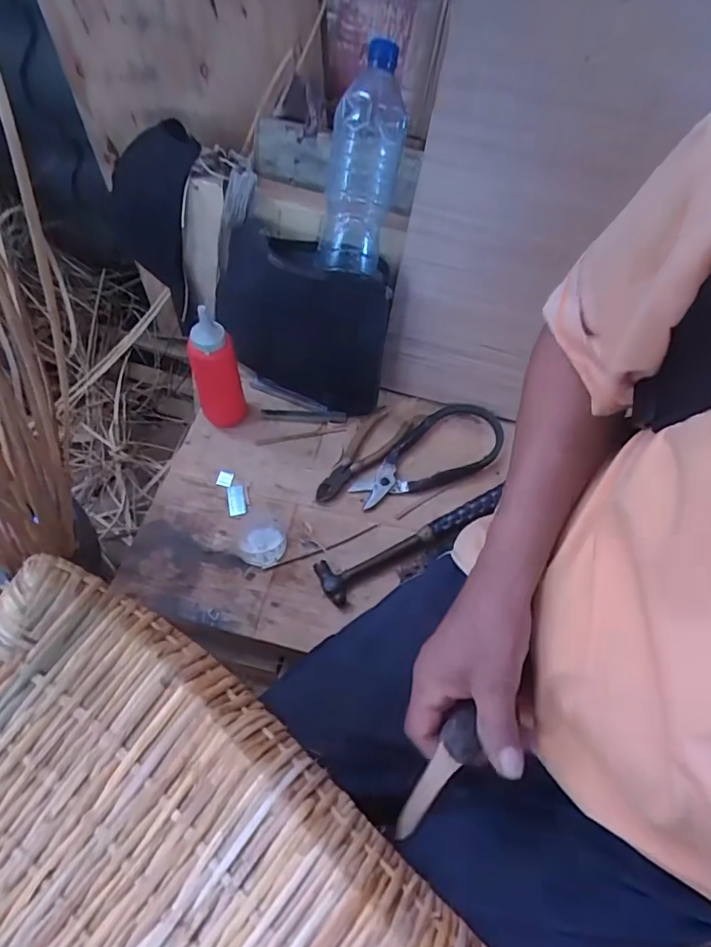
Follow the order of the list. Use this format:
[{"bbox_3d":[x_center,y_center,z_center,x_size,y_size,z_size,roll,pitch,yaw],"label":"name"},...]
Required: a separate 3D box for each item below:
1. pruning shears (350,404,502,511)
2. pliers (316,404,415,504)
[{"bbox_3d":[0.104,-0.022,0.659,0.227,0.020,0.098,-35,66,-23],"label":"pruning shears"},{"bbox_3d":[0.004,-0.026,0.649,0.057,0.013,0.160,38,63,19],"label":"pliers"}]

